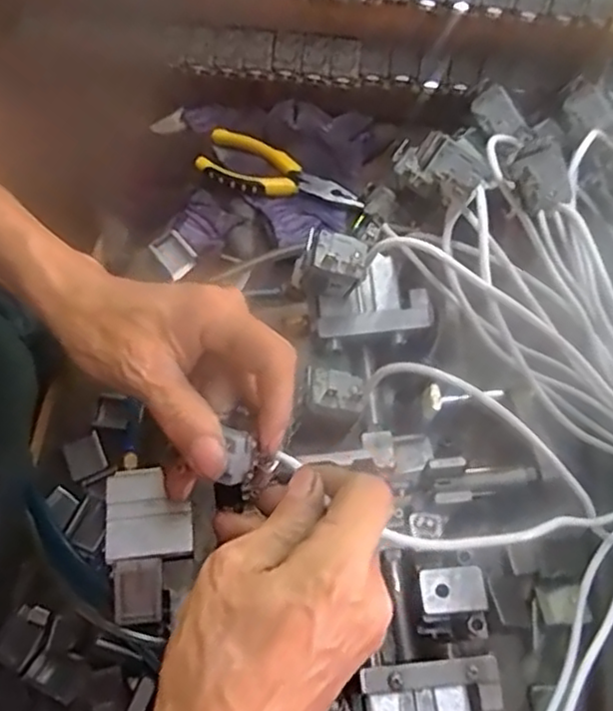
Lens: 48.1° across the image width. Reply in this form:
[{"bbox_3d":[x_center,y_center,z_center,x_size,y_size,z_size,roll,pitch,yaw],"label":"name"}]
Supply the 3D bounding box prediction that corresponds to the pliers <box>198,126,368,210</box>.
[{"bbox_3d":[-0.021,-0.149,0.559,0.133,0.016,0.046,17,68,10],"label":"pliers"}]

